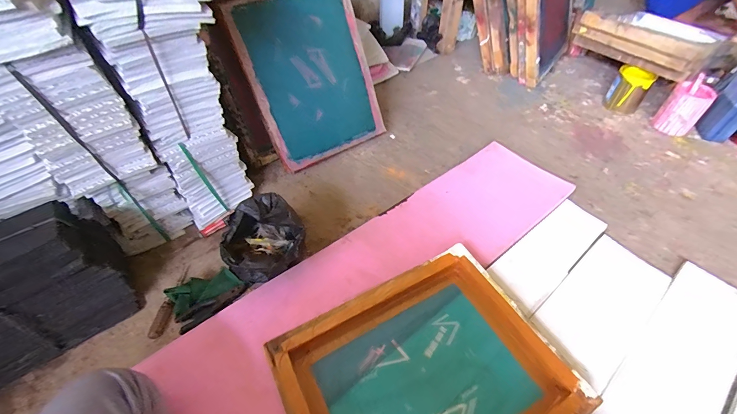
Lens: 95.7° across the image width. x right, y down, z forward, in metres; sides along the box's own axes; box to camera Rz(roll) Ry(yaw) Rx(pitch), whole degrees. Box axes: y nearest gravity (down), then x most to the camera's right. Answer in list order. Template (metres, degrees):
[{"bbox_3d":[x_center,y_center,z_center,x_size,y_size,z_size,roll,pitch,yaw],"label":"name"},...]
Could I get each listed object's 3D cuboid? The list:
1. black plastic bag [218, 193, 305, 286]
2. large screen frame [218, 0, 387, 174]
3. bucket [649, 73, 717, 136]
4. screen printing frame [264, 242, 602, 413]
[{"bbox_3d":[-0.227,0.085,0.736,0.165,0.150,0.139,-36,57,-25],"label":"black plastic bag"},{"bbox_3d":[-0.154,-0.360,0.941,0.352,0.446,0.060,-30,27,-22],"label":"large screen frame"},{"bbox_3d":[0.976,-0.306,1.036,0.107,0.141,0.101,-1,49,1],"label":"bucket"},{"bbox_3d":[0.101,0.298,0.588,0.448,0.061,0.358,-25,53,-18],"label":"screen printing frame"}]

